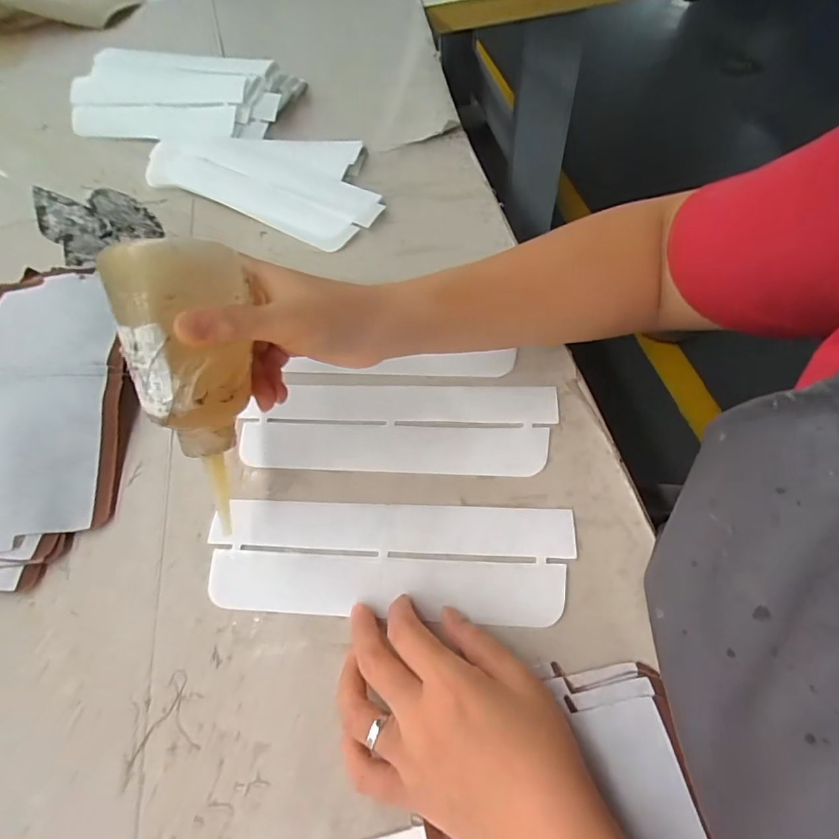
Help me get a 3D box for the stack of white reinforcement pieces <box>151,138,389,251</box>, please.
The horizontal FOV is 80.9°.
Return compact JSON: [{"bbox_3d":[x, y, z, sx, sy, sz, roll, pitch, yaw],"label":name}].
[{"bbox_3d":[-0.147,-0.256,0.504,0.257,0.013,0.137,24,64,17],"label":"stack of white reinforcement pieces"}]

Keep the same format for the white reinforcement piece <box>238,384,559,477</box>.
[{"bbox_3d":[-0.018,0.004,0.350,0.218,0.004,0.070,1,61,7],"label":"white reinforcement piece"}]

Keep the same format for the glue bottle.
[{"bbox_3d":[-0.117,-0.025,0.262,0.053,0.136,0.050,-5,16,1],"label":"glue bottle"}]

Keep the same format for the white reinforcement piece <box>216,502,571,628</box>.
[{"bbox_3d":[-0.020,0.085,0.304,0.220,0.005,0.069,0,59,6],"label":"white reinforcement piece"}]

